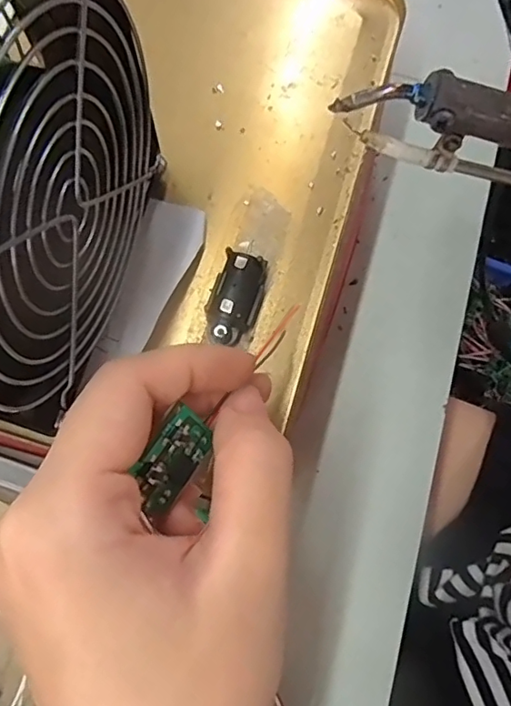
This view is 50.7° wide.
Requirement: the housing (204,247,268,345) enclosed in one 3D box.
[{"bbox_3d":[-0.007,-0.021,0.199,0.017,0.013,0.032,16,75,4],"label":"housing"}]

